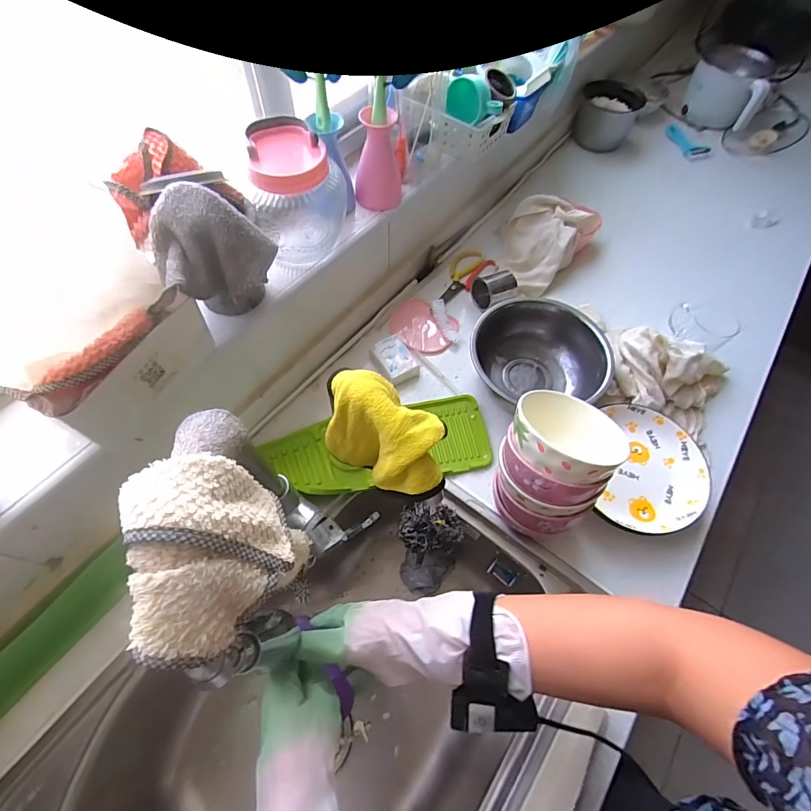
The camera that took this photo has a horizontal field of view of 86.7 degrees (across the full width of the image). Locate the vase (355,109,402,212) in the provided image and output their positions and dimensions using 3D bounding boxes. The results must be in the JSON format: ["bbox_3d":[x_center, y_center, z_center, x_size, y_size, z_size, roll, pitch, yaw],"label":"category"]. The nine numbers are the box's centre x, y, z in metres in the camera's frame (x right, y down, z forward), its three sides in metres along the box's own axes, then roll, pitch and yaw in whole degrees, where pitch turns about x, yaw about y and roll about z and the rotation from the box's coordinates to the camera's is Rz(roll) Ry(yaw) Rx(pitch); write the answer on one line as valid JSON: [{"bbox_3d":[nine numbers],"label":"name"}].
[{"bbox_3d":[-0.037,-0.339,0.598,0.063,0.111,0.053,-2,60,-3],"label":"vase"}]

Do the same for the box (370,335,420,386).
[{"bbox_3d":[-0.017,-0.072,0.679,0.054,0.026,0.078,-24,64,-15],"label":"box"}]

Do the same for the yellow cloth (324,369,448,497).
[{"bbox_3d":[-0.015,0.032,0.401,0.124,0.109,0.070,35,65,16],"label":"yellow cloth"}]

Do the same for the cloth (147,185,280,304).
[{"bbox_3d":[-0.184,-0.155,0.411,0.106,0.088,0.057,-36,67,-20],"label":"cloth"}]

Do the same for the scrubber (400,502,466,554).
[{"bbox_3d":[0.034,0.165,0.581,0.083,0.039,0.056,7,60,2],"label":"scrubber"}]

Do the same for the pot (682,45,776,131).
[{"bbox_3d":[0.762,-0.752,1.021,0.156,0.138,0.140,30,64,14],"label":"pot"}]

